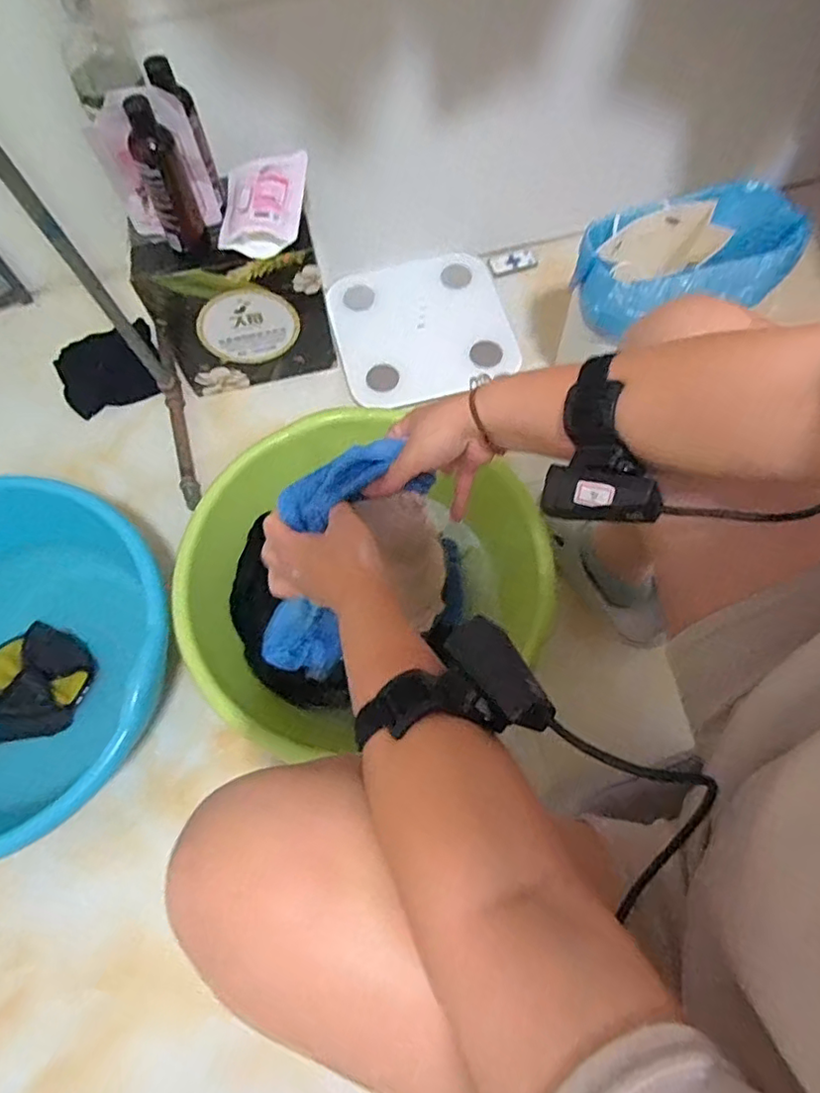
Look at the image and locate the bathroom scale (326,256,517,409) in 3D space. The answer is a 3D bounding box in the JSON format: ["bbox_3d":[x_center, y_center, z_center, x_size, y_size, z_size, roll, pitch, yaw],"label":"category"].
[{"bbox_3d":[0.023,-0.382,1.028,0.299,0.035,0.276,-14,69,-3],"label":"bathroom scale"}]

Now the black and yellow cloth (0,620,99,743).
[{"bbox_3d":[-0.528,0.185,0.820,0.167,0.053,0.159,-18,70,-5],"label":"black and yellow cloth"}]

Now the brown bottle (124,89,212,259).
[{"bbox_3d":[-0.294,-0.441,0.712,0.055,0.174,0.047,-23,70,-7],"label":"brown bottle"}]

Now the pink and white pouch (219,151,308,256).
[{"bbox_3d":[-0.199,-0.475,0.807,0.107,0.040,0.183,0,69,2],"label":"pink and white pouch"}]

